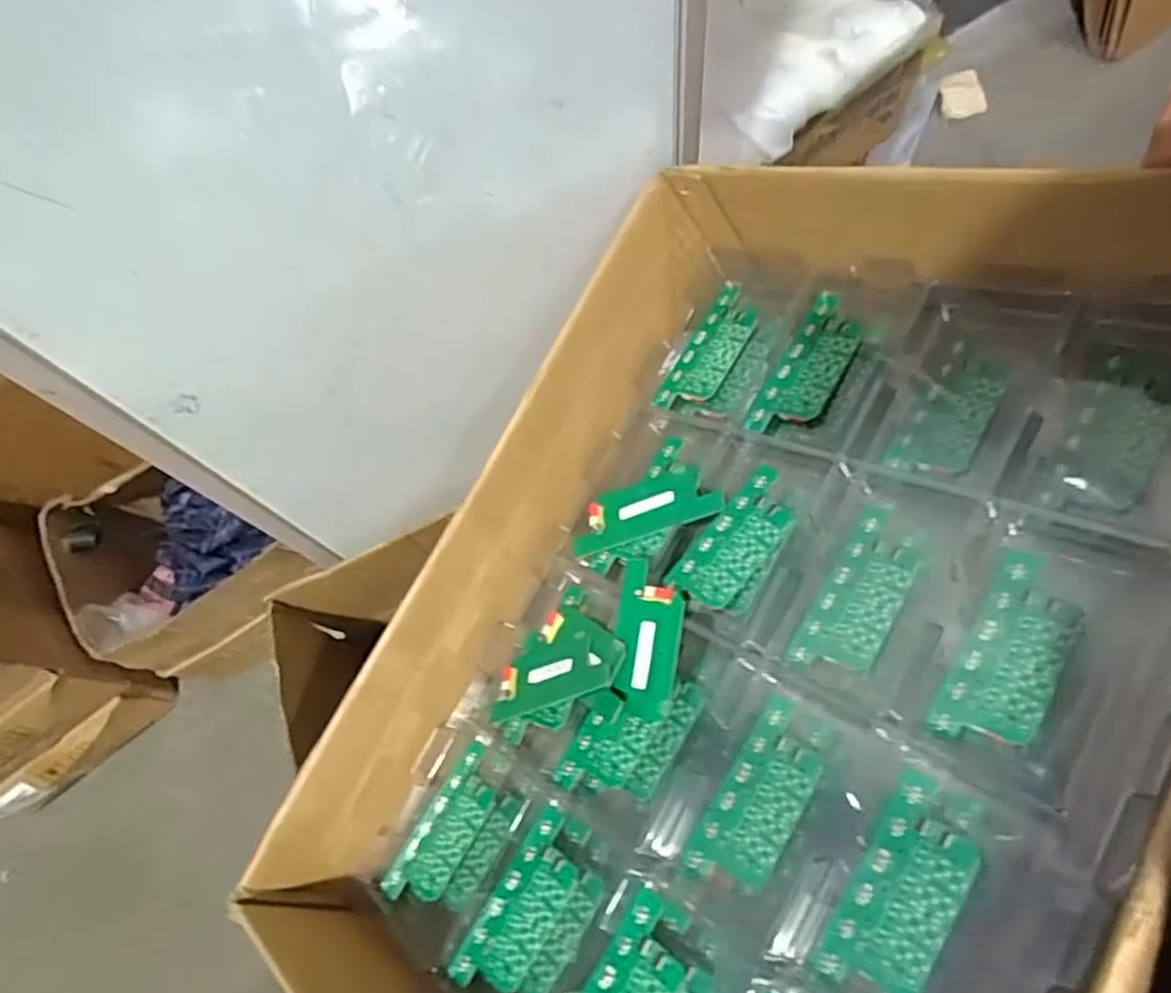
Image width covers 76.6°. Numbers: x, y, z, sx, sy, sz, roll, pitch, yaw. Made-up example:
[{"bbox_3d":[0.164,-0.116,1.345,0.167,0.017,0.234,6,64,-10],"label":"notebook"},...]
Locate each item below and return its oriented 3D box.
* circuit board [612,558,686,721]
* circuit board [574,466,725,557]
[{"bbox_3d":[0.045,0.107,0.565,0.056,0.012,0.112,3,78,34],"label":"circuit board"},{"bbox_3d":[0.049,0.011,0.635,0.132,0.008,0.055,-21,58,20],"label":"circuit board"}]

